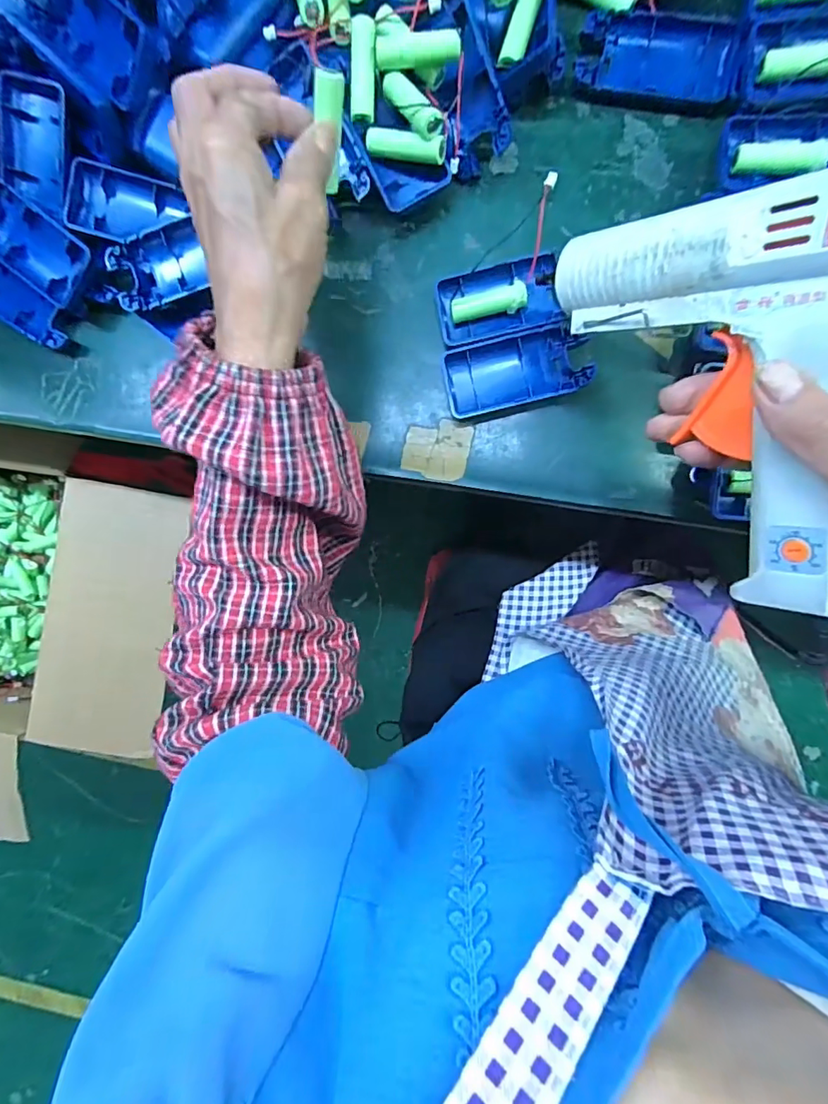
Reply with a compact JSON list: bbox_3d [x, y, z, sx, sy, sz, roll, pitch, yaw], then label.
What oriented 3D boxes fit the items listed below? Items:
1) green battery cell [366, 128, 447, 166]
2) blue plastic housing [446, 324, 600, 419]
[{"bbox_3d":[-0.005,-0.243,0.300,0.048,0.012,0.012,15,93,4],"label":"green battery cell"},{"bbox_3d":[0.065,-0.118,0.324,0.089,0.012,0.046,-12,91,5],"label":"blue plastic housing"}]

